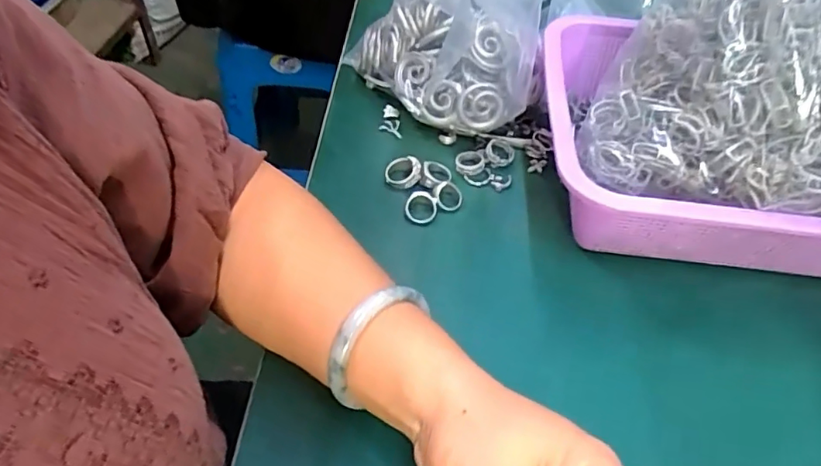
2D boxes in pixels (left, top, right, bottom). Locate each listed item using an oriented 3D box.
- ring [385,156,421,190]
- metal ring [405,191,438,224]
[{"bbox_3d":[-0.006,-0.048,0.432,0.028,0.008,0.028,-4,73,15],"label":"ring"},{"bbox_3d":[0.008,-0.019,0.414,0.026,0.006,0.026,2,71,-4],"label":"metal ring"}]

